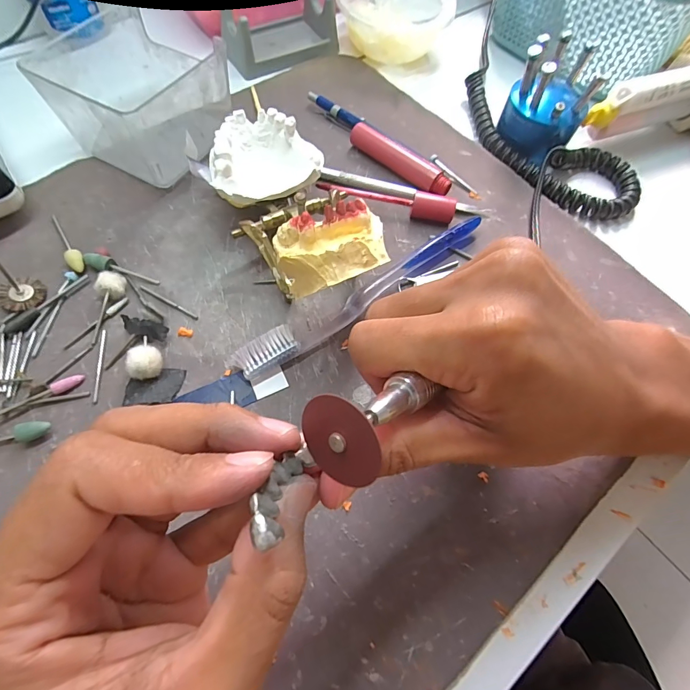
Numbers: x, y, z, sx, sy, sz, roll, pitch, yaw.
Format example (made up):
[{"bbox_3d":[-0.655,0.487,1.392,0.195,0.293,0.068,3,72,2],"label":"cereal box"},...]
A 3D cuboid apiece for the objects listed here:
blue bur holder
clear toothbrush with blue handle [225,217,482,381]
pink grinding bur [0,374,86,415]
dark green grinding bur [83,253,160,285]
[{"bbox_3d":[0.155,-0.186,0.297,0.057,0.068,0.063,31,67,10],"label":"blue bur holder"},{"bbox_3d":[0.016,-0.032,0.248,0.185,0.014,0.021,-32,71,-16],"label":"clear toothbrush with blue handle"},{"bbox_3d":[-0.165,0.027,0.213,0.043,0.006,0.007,-24,69,-14],"label":"pink grinding bur"},{"bbox_3d":[-0.141,-0.048,0.250,0.047,0.007,0.009,20,65,-10],"label":"dark green grinding bur"}]

